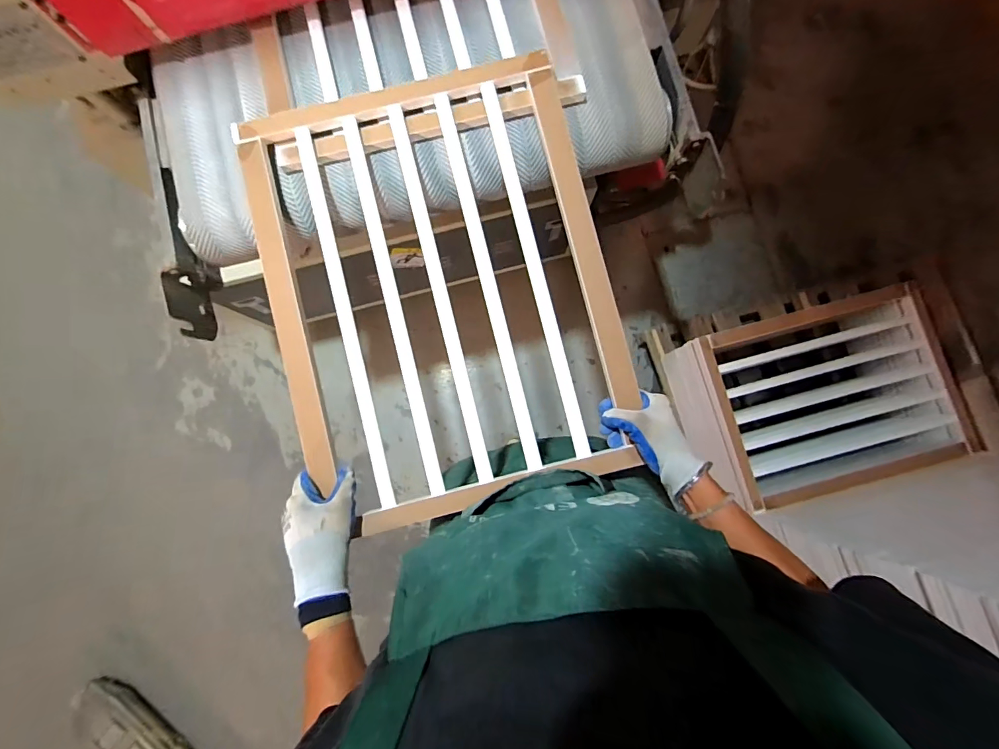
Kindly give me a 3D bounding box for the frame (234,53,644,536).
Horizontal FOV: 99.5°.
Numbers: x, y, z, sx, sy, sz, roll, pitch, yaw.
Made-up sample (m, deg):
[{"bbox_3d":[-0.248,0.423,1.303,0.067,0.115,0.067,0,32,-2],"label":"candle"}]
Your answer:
[{"bbox_3d":[-0.086,-0.129,0.604,0.472,0.048,0.631,-11,83,-1],"label":"frame"}]

